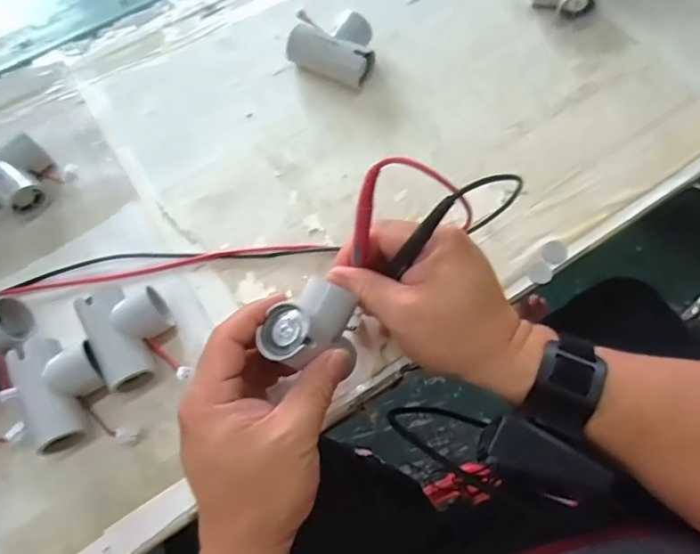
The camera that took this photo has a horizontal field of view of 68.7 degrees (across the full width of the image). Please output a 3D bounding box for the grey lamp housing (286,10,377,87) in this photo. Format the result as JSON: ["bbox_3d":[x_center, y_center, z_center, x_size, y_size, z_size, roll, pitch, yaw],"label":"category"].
[{"bbox_3d":[-0.016,-0.210,0.462,0.084,0.035,0.051,24,71,12],"label":"grey lamp housing"}]

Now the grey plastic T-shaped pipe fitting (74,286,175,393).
[{"bbox_3d":[-0.157,0.038,0.364,0.055,0.026,0.073,-29,69,-9],"label":"grey plastic T-shaped pipe fitting"}]

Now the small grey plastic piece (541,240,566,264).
[{"bbox_3d":[0.157,-0.019,0.394,0.017,0.005,0.019,39,74,16],"label":"small grey plastic piece"}]

